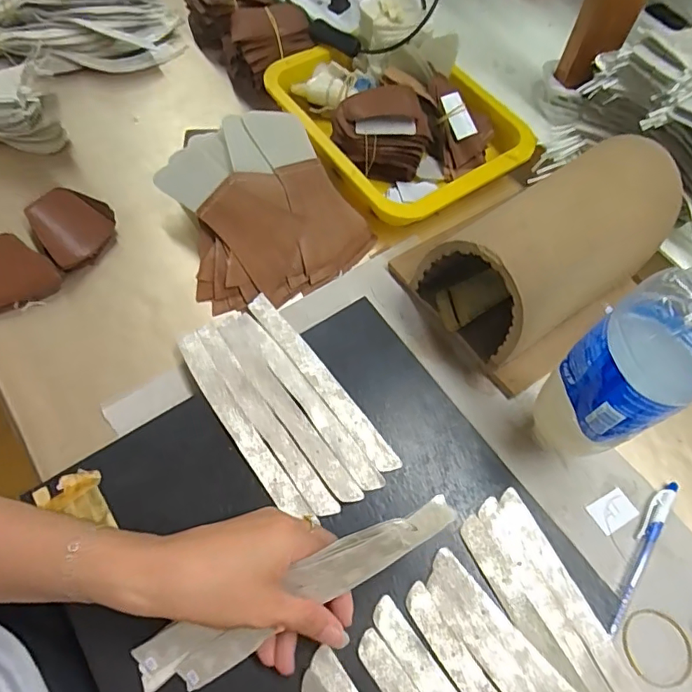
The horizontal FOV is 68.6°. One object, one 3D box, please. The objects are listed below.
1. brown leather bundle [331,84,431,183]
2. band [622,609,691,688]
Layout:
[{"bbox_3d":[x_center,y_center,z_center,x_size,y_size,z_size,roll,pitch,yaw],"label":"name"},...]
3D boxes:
[{"bbox_3d":[0.034,-0.215,0.516,0.090,0.069,0.062,1,66,0],"label":"brown leather bundle"},{"bbox_3d":[0.217,0.211,0.354,0.053,0.004,0.047,-7,63,-16],"label":"band"}]

